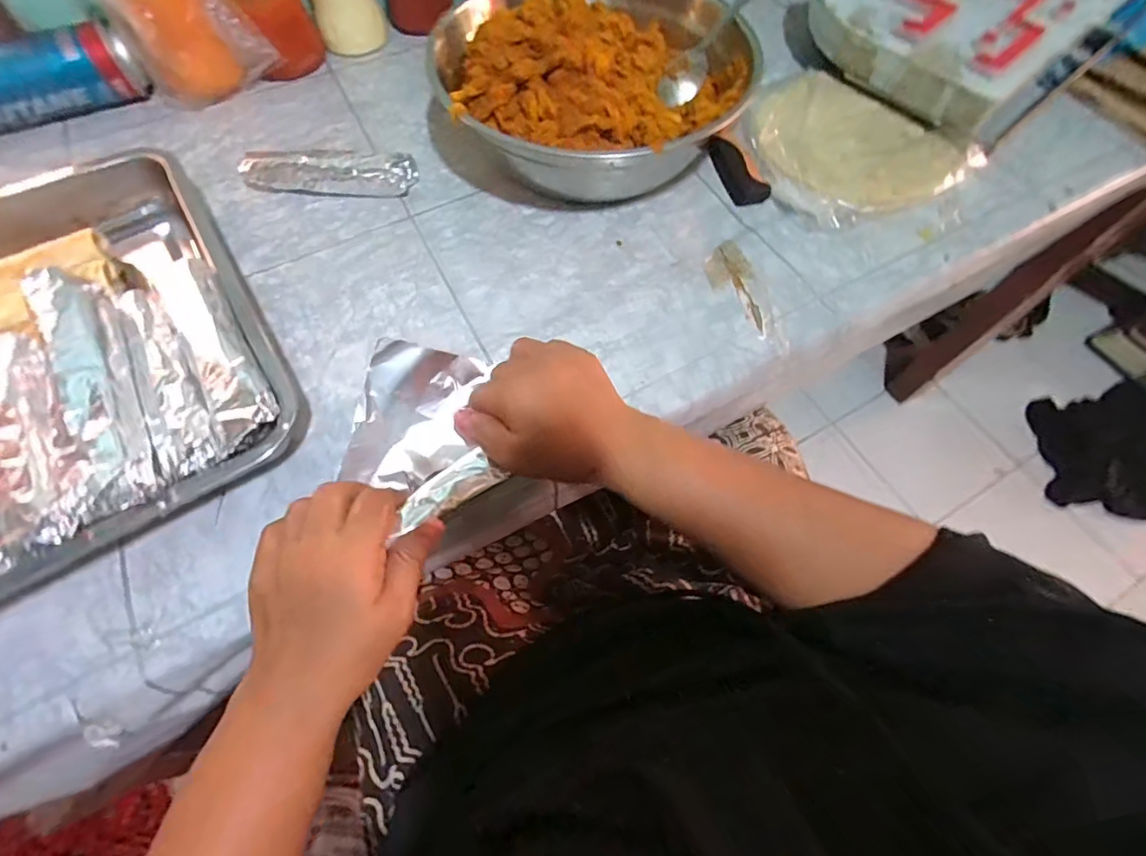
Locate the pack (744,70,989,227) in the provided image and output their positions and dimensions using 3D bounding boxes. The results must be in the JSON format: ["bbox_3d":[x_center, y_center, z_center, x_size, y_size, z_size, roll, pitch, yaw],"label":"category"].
[{"bbox_3d":[0.261,-0.277,0.489,0.180,0.028,0.186,-30,68,-13],"label":"pack"}]

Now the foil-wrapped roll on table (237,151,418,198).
[{"bbox_3d":[-0.229,-0.237,0.467,0.154,0.033,0.042,0,65,0],"label":"foil-wrapped roll on table"}]

